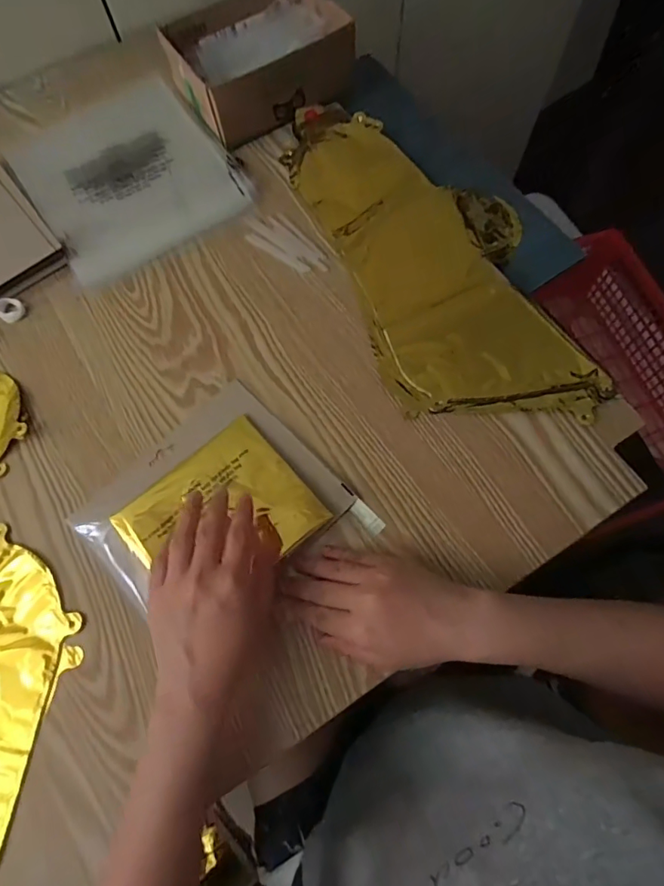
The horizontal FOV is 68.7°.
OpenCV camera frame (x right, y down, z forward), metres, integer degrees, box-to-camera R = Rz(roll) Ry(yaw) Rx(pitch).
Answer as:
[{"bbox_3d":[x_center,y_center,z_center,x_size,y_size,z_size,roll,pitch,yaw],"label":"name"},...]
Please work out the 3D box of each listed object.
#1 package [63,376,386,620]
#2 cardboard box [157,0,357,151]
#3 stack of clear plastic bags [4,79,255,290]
[{"bbox_3d":[-0.092,0.063,0.410,0.188,0.016,0.187,-43,75,-12],"label":"package"},{"bbox_3d":[-0.084,-0.441,0.555,0.200,0.063,0.151,-25,72,-6],"label":"cardboard box"},{"bbox_3d":[-0.226,-0.299,0.542,0.203,0.012,0.224,-32,73,-9],"label":"stack of clear plastic bags"}]

